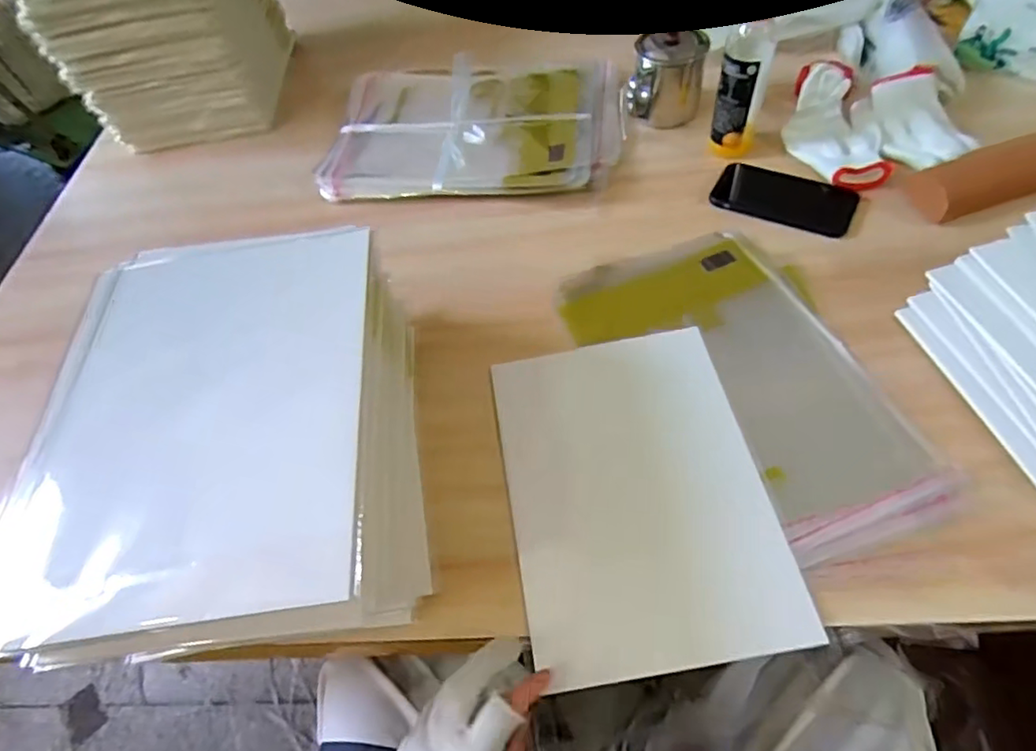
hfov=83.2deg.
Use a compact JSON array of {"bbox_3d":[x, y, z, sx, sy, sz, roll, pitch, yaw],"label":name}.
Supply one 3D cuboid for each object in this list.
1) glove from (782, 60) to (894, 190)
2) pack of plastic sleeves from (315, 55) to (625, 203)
[{"bbox_3d":[0.377,-0.311,0.707,0.101,0.030,0.220,-2,56,7],"label":"glove"},{"bbox_3d":[-0.057,-0.344,0.779,0.381,0.029,0.281,2,57,9],"label":"pack of plastic sleeves"}]

